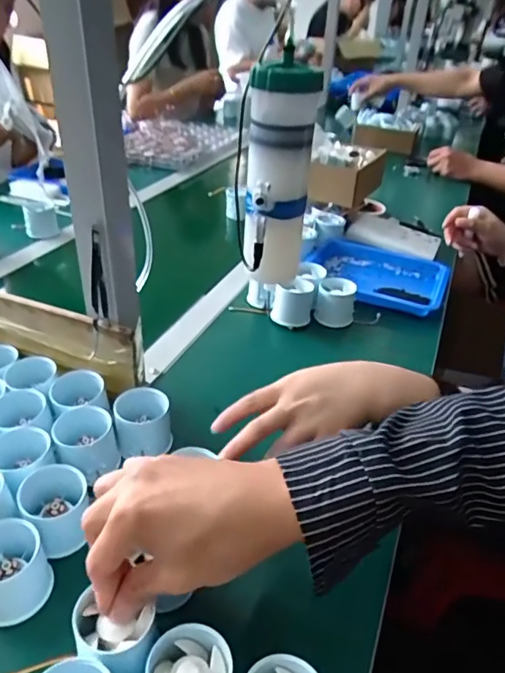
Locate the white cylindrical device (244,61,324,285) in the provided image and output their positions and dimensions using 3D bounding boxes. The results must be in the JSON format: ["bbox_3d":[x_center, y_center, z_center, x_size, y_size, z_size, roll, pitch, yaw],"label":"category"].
[{"bbox_3d":[0.023,-0.138,0.447,0.056,0.169,0.058,2,34,-1],"label":"white cylindrical device"}]

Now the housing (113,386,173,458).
[{"bbox_3d":[-0.107,0.085,0.505,0.052,0.052,0.055,-7,35,-15],"label":"housing"}]

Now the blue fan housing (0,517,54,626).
[{"bbox_3d":[-0.179,0.170,0.374,0.053,0.056,0.055,2,34,-1],"label":"blue fan housing"}]

